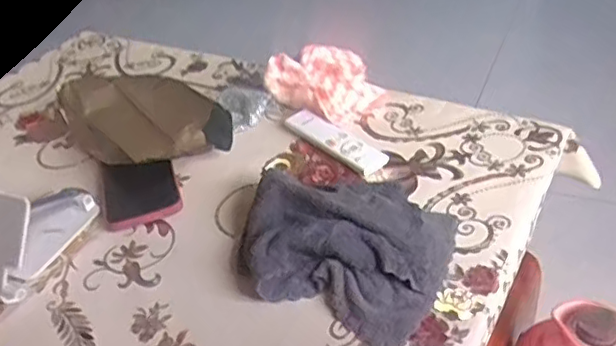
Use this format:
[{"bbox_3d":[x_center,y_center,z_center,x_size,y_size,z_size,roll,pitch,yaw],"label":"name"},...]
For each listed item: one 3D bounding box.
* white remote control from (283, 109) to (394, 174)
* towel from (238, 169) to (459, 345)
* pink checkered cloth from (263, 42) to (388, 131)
[{"bbox_3d":[0.030,-0.037,0.680,0.040,0.016,0.134,-33,45,-29],"label":"white remote control"},{"bbox_3d":[0.033,0.053,0.545,0.188,0.048,0.172,16,44,27],"label":"towel"},{"bbox_3d":[0.026,-0.121,0.756,0.130,0.034,0.128,35,53,15],"label":"pink checkered cloth"}]

